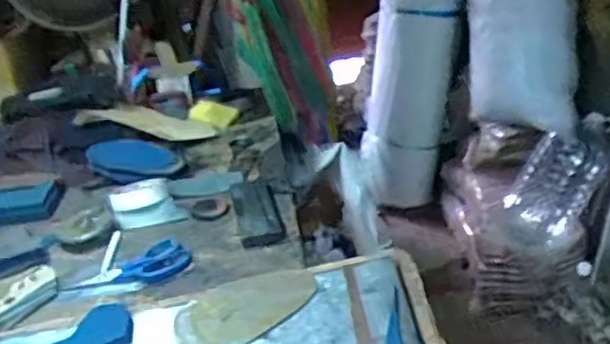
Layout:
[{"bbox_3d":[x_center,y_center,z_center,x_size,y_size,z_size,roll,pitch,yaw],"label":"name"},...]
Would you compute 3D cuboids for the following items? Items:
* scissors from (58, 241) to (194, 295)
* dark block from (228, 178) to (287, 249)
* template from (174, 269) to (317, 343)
[{"bbox_3d":[-0.211,0.125,0.768,0.143,0.006,0.071,-26,34,-24],"label":"scissors"},{"bbox_3d":[-0.065,0.051,0.858,0.056,0.019,0.169,-9,30,-10],"label":"dark block"},{"bbox_3d":[-0.060,0.134,0.641,0.141,0.008,0.089,-24,34,-17],"label":"template"}]

